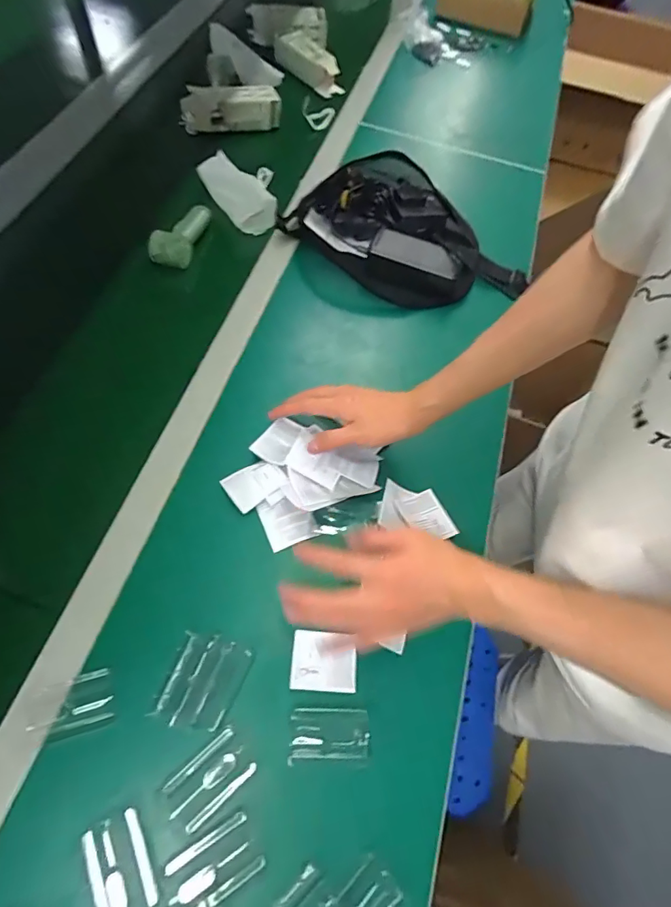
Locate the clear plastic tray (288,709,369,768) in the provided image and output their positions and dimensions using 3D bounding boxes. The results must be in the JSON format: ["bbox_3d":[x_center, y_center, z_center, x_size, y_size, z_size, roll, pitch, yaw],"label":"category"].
[{"bbox_3d":[-0.005,0.251,0.429,0.071,0.010,0.040,5,44,-11],"label":"clear plastic tray"}]

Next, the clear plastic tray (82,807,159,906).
[{"bbox_3d":[-0.169,0.325,0.375,0.044,0.007,0.068,-25,68,-16],"label":"clear plastic tray"}]

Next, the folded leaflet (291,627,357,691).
[{"bbox_3d":[-0.011,0.201,0.463,0.061,0.009,0.053,4,64,-2],"label":"folded leaflet"}]

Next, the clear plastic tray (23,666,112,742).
[{"bbox_3d":[-0.234,0.223,0.421,0.067,0.009,0.046,-12,65,-10],"label":"clear plastic tray"}]

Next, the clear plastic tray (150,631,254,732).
[{"bbox_3d":[-0.121,0.207,0.434,0.066,0.013,0.076,19,64,5],"label":"clear plastic tray"}]

